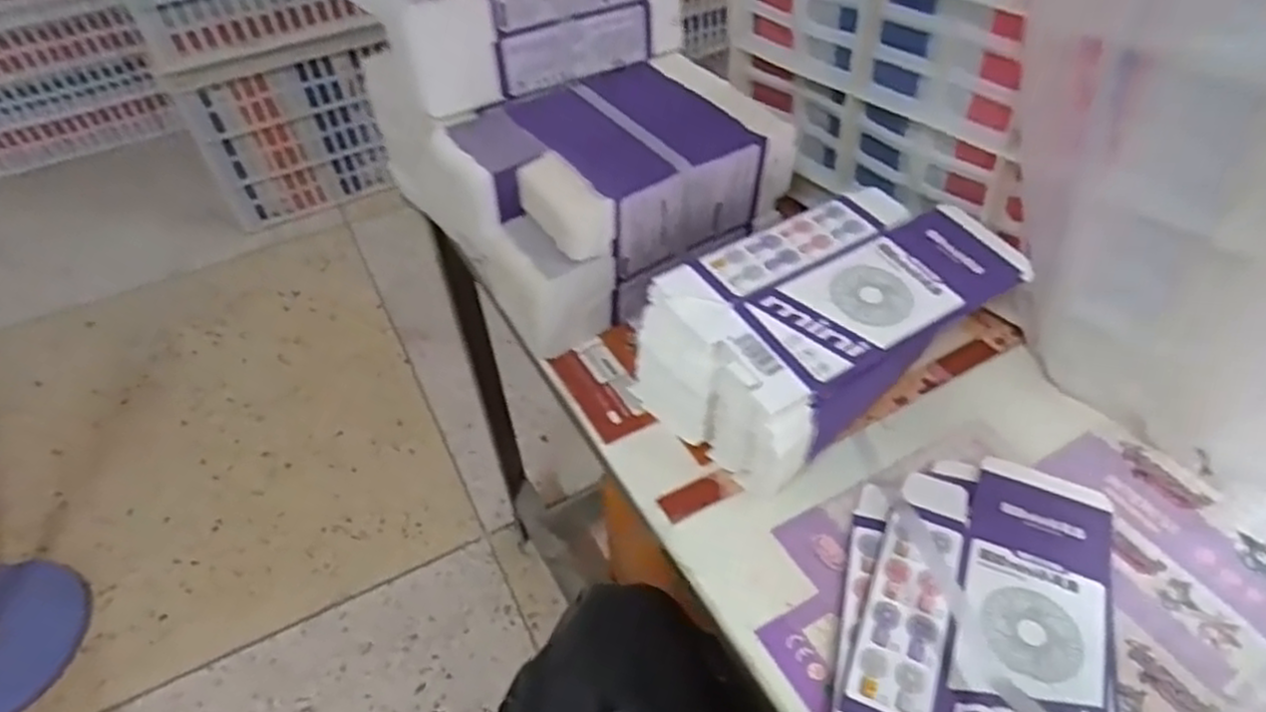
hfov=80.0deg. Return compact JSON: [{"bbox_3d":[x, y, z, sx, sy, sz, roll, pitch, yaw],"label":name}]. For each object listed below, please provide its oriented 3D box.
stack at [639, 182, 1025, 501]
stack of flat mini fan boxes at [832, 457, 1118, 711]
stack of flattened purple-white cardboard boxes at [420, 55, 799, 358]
[{"bbox_3d":[0.130,-0.022,0.505,0.237,0.091,0.127,-28,51,-21],"label":"stack"},{"bbox_3d":[0.184,0.147,0.400,0.136,0.019,0.235,14,49,16],"label":"stack of flat mini fan boxes"},{"bbox_3d":[-0.015,-0.129,0.580,0.223,0.115,0.157,-33,53,-23],"label":"stack of flattened purple-white cardboard boxes"}]

